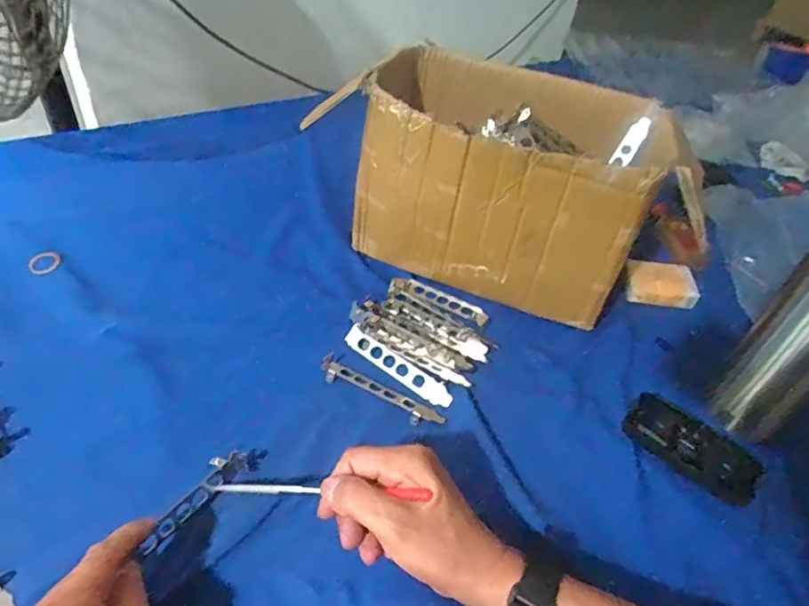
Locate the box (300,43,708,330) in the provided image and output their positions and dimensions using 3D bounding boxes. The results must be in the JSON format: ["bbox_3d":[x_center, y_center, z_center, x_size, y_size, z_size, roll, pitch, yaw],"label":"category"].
[{"bbox_3d":[0.123,-0.132,0.623,0.357,0.195,0.228,15,42,9],"label":"box"}]

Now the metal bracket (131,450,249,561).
[{"bbox_3d":[-0.152,0.142,0.401,0.019,0.014,0.103,25,41,19],"label":"metal bracket"}]

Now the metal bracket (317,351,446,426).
[{"bbox_3d":[-0.023,0.081,0.499,0.125,0.008,0.027,27,45,21],"label":"metal bracket"}]

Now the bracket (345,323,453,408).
[{"bbox_3d":[-0.006,0.060,0.524,0.120,0.011,0.024,34,67,22],"label":"bracket"}]

